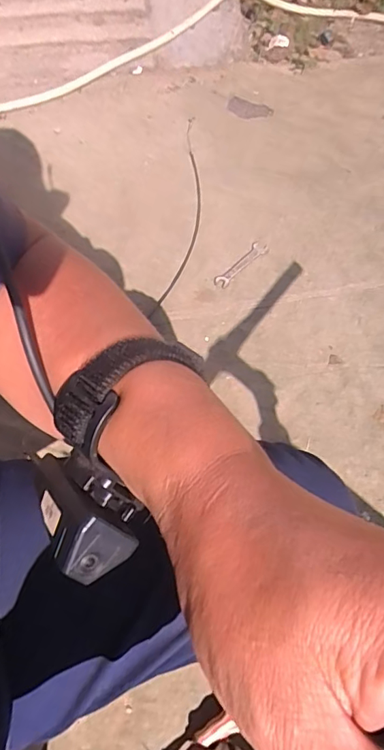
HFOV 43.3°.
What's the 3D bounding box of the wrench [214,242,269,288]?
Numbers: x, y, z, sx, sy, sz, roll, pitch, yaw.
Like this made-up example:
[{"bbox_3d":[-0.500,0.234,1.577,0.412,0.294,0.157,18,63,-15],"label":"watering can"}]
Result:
[{"bbox_3d":[0.107,-0.241,1.048,0.143,0.012,0.034,-41,78,-13],"label":"wrench"}]

